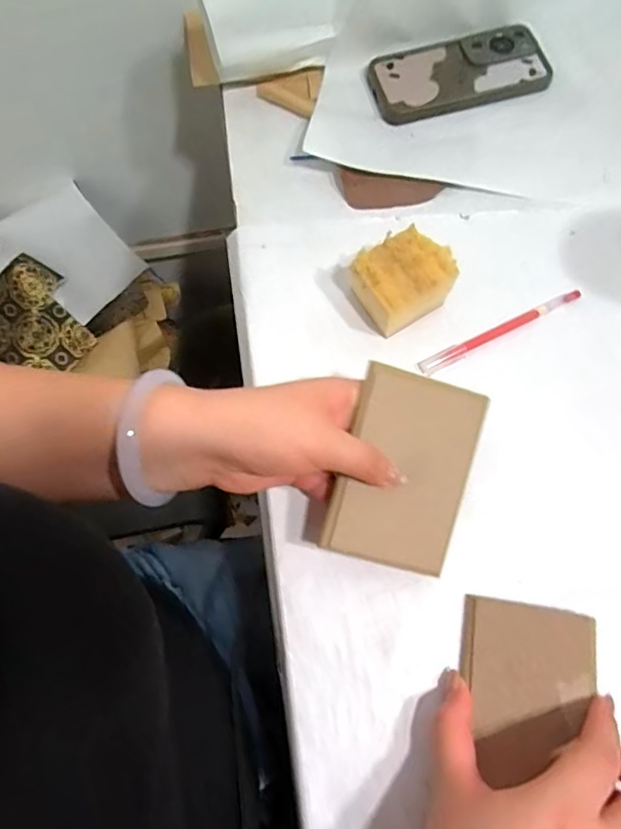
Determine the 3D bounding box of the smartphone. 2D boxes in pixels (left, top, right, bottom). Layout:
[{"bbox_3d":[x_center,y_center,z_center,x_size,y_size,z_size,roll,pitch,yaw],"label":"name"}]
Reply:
[{"bbox_3d":[0.144,-0.331,0.513,0.168,0.010,0.086,-17,70,-3],"label":"smartphone"}]

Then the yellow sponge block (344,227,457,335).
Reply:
[{"bbox_3d":[0.069,-0.106,0.416,0.072,0.045,0.062,-32,72,-9],"label":"yellow sponge block"}]

